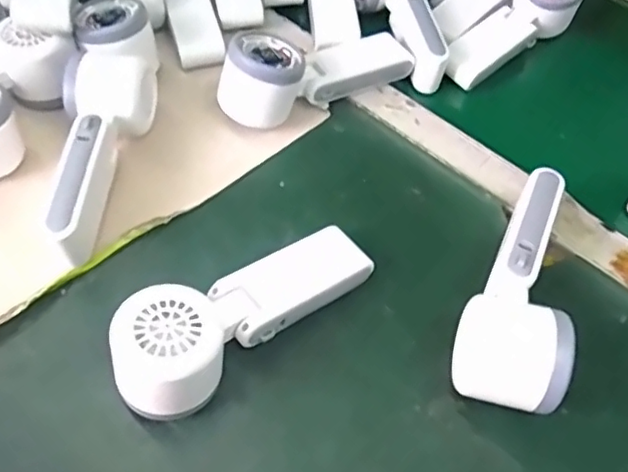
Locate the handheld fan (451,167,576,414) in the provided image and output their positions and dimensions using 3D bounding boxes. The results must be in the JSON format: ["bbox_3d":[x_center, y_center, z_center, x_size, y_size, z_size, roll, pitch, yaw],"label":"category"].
[{"bbox_3d":[0.126,0.023,0.376,0.056,0.049,0.170,17,53,10],"label":"handheld fan"}]

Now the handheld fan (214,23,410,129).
[{"bbox_3d":[0.004,-0.132,0.494,0.163,0.052,0.050,-20,59,-28],"label":"handheld fan"}]

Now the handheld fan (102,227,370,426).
[{"bbox_3d":[-0.040,0.043,0.365,0.165,0.048,0.053,-28,61,-34],"label":"handheld fan"}]

